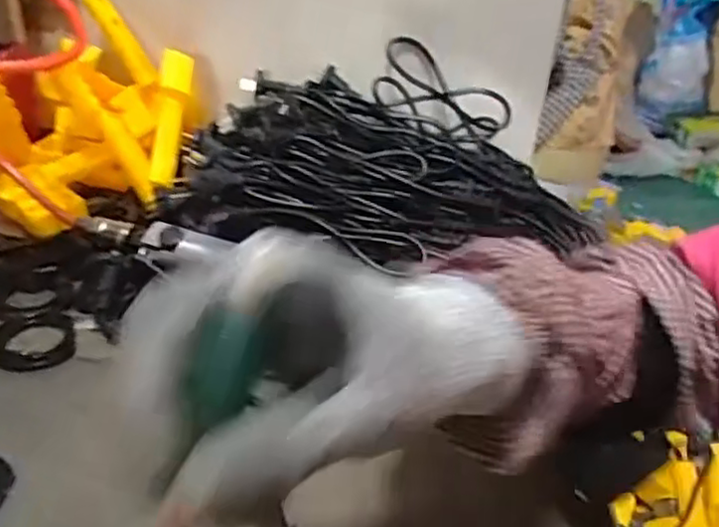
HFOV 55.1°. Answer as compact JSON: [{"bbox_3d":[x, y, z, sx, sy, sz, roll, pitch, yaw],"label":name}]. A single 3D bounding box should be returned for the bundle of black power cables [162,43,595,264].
[{"bbox_3d":[0.036,-0.095,0.648,0.380,0.109,0.236,7,31,3],"label":"bundle of black power cables"}]

